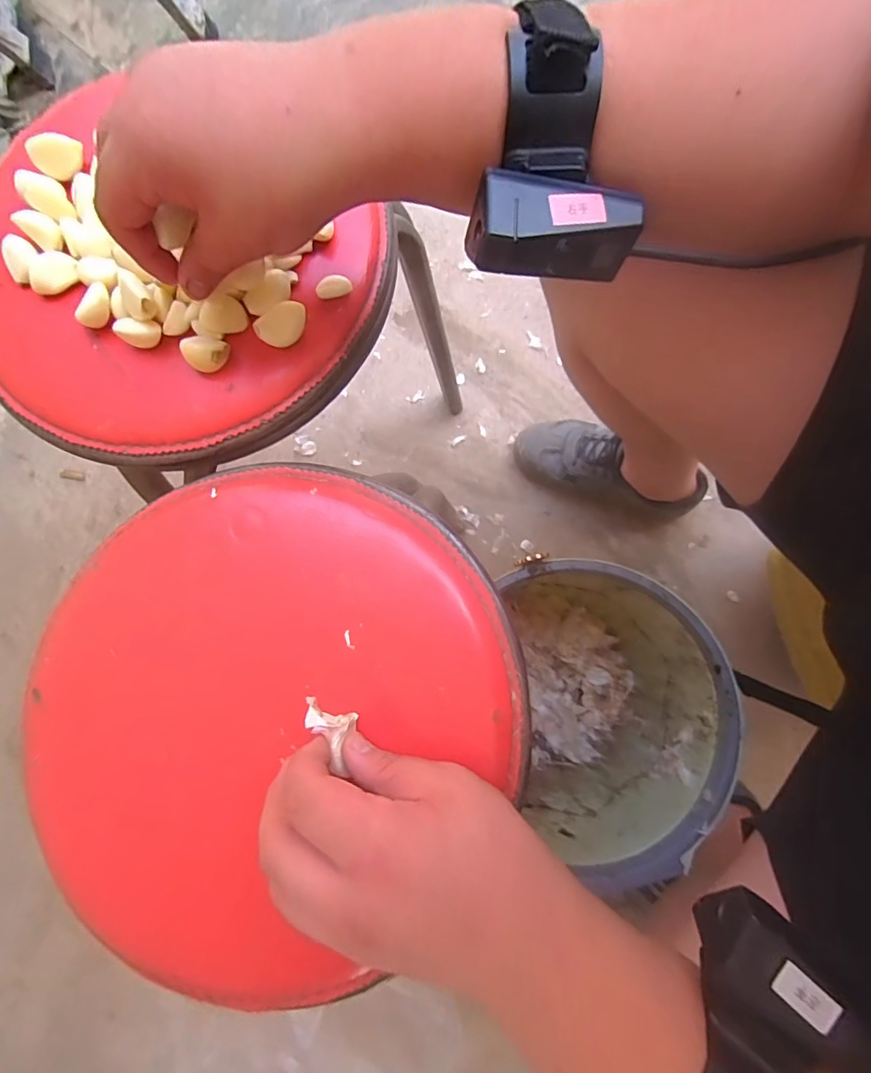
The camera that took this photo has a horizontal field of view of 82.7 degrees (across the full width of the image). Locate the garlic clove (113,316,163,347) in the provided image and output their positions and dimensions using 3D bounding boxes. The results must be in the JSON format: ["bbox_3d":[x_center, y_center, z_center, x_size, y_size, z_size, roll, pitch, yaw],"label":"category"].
[{"bbox_3d":[-0.179,-0.124,0.299,0.024,0.011,0.014,8,81,3],"label":"garlic clove"}]

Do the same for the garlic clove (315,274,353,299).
[{"bbox_3d":[-0.062,-0.153,0.303,0.022,0.006,0.011,-20,81,-1],"label":"garlic clove"}]

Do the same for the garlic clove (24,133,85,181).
[{"bbox_3d":[-0.241,-0.243,0.316,0.030,0.018,0.014,-23,81,-2],"label":"garlic clove"}]

